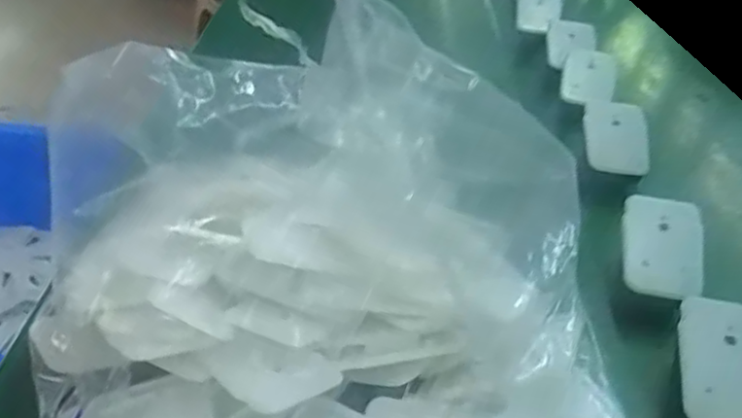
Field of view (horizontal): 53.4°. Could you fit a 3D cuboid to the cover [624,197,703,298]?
[{"bbox_3d":[0.164,0.021,0.412,0.043,0.008,0.059,6,70,6],"label":"cover"}]

